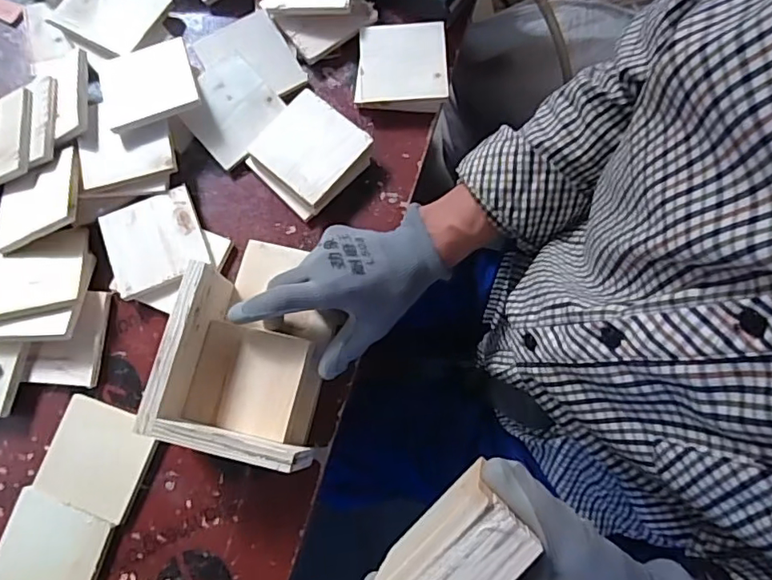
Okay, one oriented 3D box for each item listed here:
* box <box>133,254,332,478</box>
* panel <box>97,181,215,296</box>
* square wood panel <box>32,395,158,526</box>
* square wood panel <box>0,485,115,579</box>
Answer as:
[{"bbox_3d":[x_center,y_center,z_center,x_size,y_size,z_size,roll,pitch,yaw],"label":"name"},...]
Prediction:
[{"bbox_3d":[-0.114,0.067,0.464,0.127,0.087,0.138,14,74,5],"label":"box"},{"bbox_3d":[-0.228,-0.049,0.539,0.092,0.013,0.092,-22,76,-4],"label":"panel"},{"bbox_3d":[-0.266,0.154,0.507,0.091,0.008,0.091,19,77,7],"label":"square wood panel"},{"bbox_3d":[-0.298,0.236,0.487,0.092,0.009,0.091,18,77,7],"label":"square wood panel"}]

